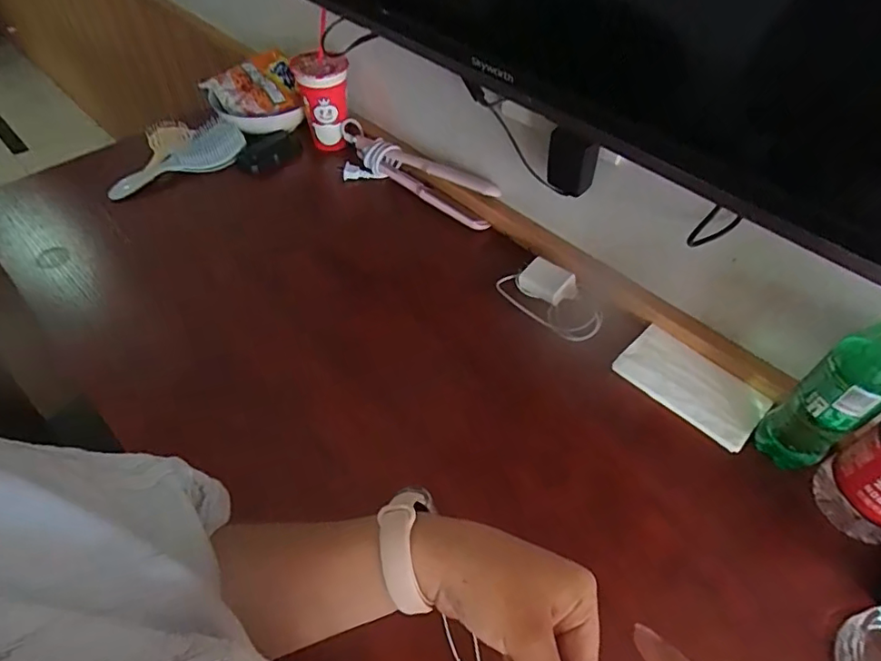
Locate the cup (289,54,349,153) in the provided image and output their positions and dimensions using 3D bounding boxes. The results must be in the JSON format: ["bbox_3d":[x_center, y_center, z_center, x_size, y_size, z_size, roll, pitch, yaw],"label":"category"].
[{"bbox_3d":[-0.188,-0.373,0.868,0.079,0.142,0.090,-18,54,-12],"label":"cup"}]

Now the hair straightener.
[{"bbox_3d":[-0.035,-0.235,0.822,0.277,0.061,0.073,25,57,19],"label":"hair straightener"}]

